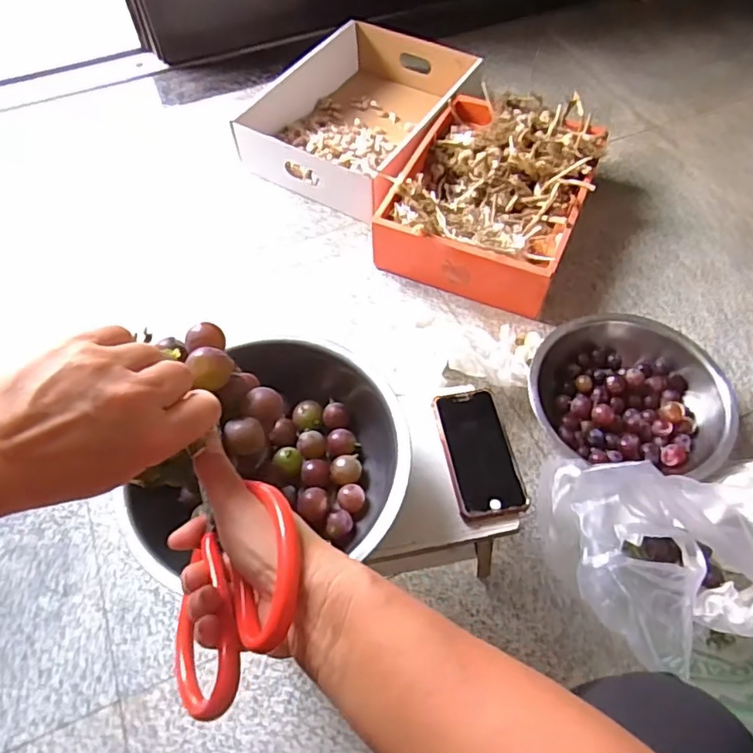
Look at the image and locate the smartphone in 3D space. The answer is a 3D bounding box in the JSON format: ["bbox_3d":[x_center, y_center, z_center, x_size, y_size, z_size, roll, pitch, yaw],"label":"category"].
[{"bbox_3d":[0.106,0.075,0.586,0.068,0.011,0.136,-9,59,-5],"label":"smartphone"}]

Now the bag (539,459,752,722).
[{"bbox_3d":[0.338,0.199,0.572,0.291,0.284,0.285,3,58,4],"label":"bag"}]

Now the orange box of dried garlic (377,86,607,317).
[{"bbox_3d":[0.211,-0.326,1.001,0.303,0.139,0.418,24,62,15],"label":"orange box of dried garlic"}]

